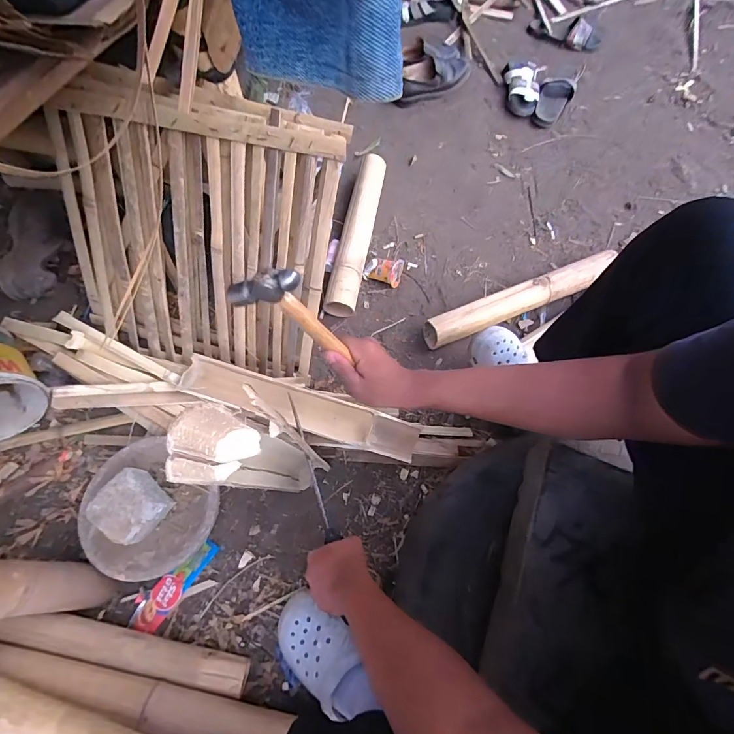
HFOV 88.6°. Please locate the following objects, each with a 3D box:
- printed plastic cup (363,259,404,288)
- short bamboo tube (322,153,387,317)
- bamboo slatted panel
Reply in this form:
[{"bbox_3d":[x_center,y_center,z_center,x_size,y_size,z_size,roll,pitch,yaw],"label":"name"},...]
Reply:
[{"bbox_3d":[0.041,-0.251,0.973,0.099,0.052,0.063,16,66,8],"label":"printed plastic cup"},{"bbox_3d":[-0.025,-0.367,1.015,0.084,0.076,0.502,8,65,5],"label":"short bamboo tube"},{"bbox_3d":[-0.337,-0.228,0.745,0.516,0.499,0.046,14,33,0],"label":"bamboo slatted panel"}]

